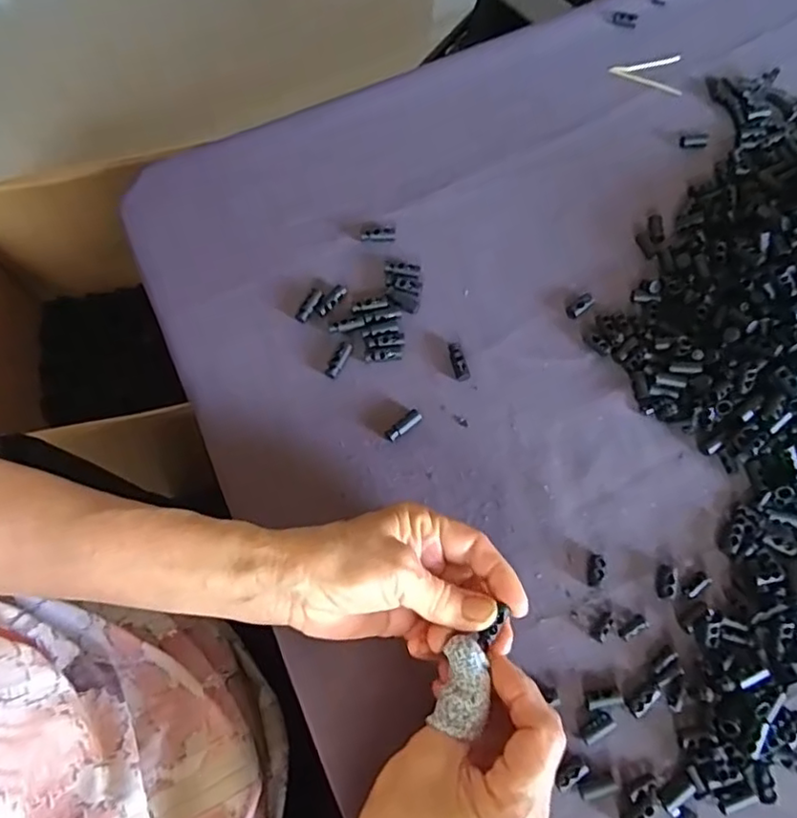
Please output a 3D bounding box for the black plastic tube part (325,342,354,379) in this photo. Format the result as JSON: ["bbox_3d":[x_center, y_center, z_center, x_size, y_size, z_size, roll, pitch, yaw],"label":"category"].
[{"bbox_3d":[-0.038,-0.032,0.395,0.009,0.005,0.026,24,70,10],"label":"black plastic tube part"}]

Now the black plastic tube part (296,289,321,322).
[{"bbox_3d":[-0.059,-0.069,0.410,0.008,0.005,0.025,28,70,12],"label":"black plastic tube part"}]

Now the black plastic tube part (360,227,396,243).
[{"bbox_3d":[-0.014,-0.122,0.429,0.024,0.006,0.010,-5,67,-1],"label":"black plastic tube part"}]

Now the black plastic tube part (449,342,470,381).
[{"bbox_3d":[0.039,-0.030,0.392,0.009,0.006,0.026,-12,68,-4],"label":"black plastic tube part"}]

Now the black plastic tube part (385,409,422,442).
[{"bbox_3d":[0.003,0.011,0.381,0.025,0.007,0.008,-37,72,-14],"label":"black plastic tube part"}]

